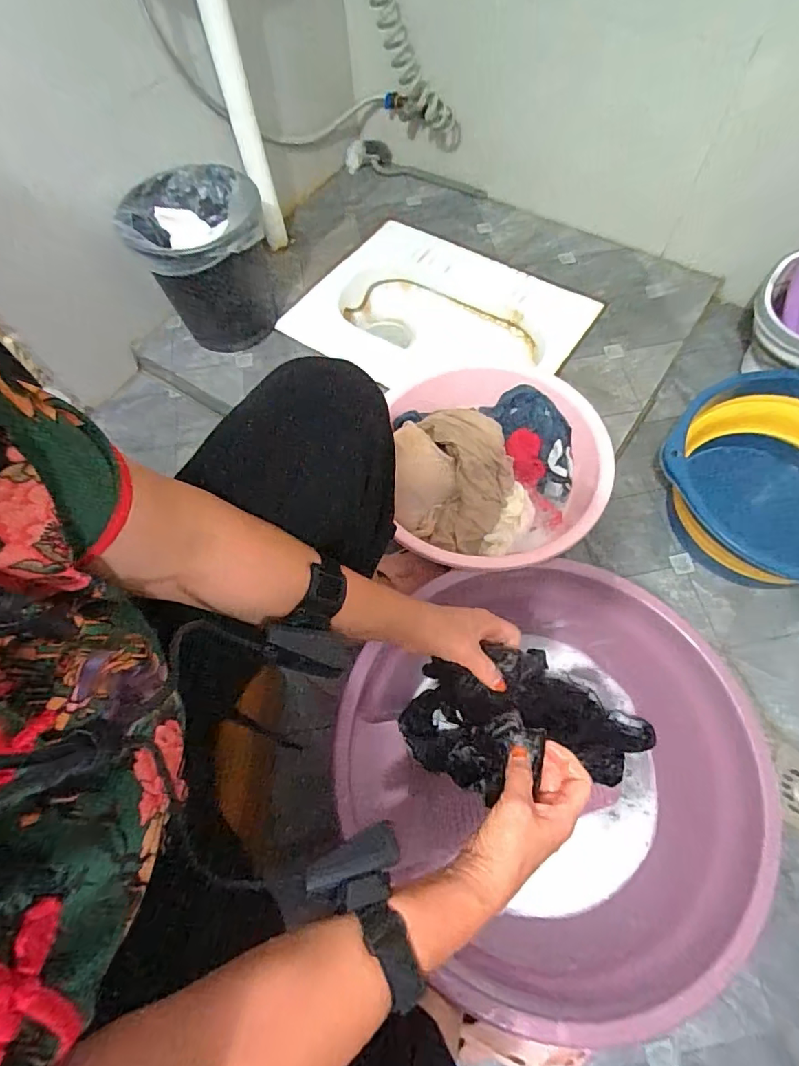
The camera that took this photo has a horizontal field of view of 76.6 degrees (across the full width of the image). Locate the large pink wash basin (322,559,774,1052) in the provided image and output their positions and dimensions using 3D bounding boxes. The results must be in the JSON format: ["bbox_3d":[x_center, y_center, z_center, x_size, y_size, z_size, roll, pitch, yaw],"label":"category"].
[{"bbox_3d":[0.180,0.279,0.635,0.426,0.162,0.453,-1,64,3],"label":"large pink wash basin"}]

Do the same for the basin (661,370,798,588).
[{"bbox_3d":[0.613,-0.077,0.820,0.368,0.153,0.351,-36,67,-13],"label":"basin"}]

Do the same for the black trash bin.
[{"bbox_3d":[-0.344,-0.497,0.938,0.221,0.222,0.226,-8,64,0],"label":"black trash bin"}]

